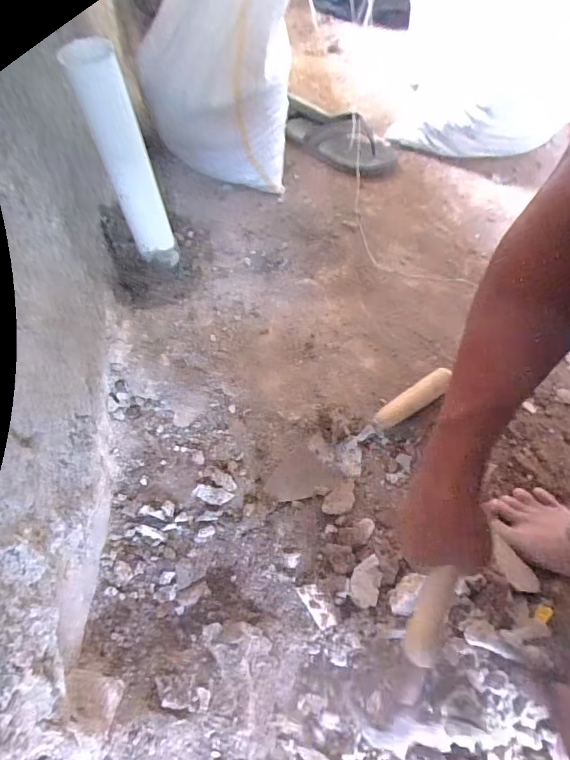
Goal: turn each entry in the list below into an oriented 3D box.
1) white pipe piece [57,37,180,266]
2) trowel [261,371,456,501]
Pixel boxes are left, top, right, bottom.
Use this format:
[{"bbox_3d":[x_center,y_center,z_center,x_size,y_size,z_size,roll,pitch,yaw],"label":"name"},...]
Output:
[{"bbox_3d":[-0.214,-0.289,0.585,0.062,0.297,0.056,-17,62,-9],"label":"white pipe piece"},{"bbox_3d":[0.108,0.073,0.605,0.312,0.045,0.072,-30,65,-16],"label":"trowel"}]

